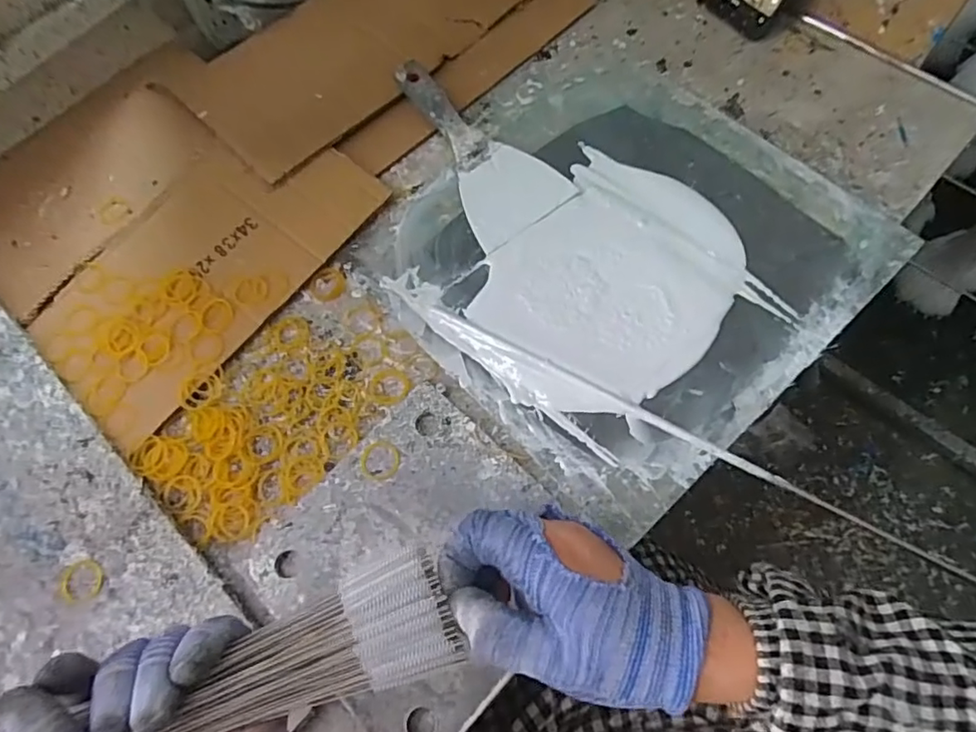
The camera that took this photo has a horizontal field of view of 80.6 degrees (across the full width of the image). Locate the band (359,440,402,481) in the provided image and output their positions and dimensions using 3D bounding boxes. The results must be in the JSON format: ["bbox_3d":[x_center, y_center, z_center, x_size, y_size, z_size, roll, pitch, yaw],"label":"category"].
[{"bbox_3d":[-0.082,0.072,0.439,0.032,0.004,0.030,-2,69,5],"label":"band"}]

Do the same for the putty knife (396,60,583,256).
[{"bbox_3d":[-0.017,-0.205,0.530,0.094,0.022,0.201,-35,70,-8],"label":"putty knife"}]

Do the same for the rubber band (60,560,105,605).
[{"bbox_3d":[-0.295,0.156,0.417,0.032,0.004,0.032,-2,69,5],"label":"rubber band"}]

